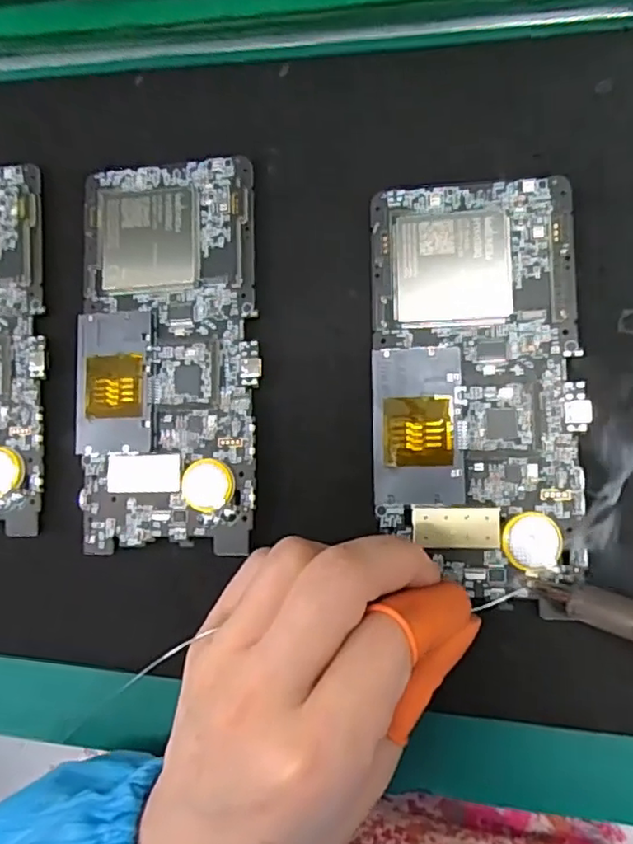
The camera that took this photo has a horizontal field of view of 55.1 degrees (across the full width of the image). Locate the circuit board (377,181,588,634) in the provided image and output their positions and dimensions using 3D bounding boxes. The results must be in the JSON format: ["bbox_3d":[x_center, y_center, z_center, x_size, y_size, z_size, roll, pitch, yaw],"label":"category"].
[{"bbox_3d":[0.057,-0.014,0.219,0.071,0.010,0.146,-1,87,10],"label":"circuit board"}]

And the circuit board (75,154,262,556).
[{"bbox_3d":[-0.059,-0.028,0.238,0.070,0.007,0.151,0,87,10],"label":"circuit board"}]

